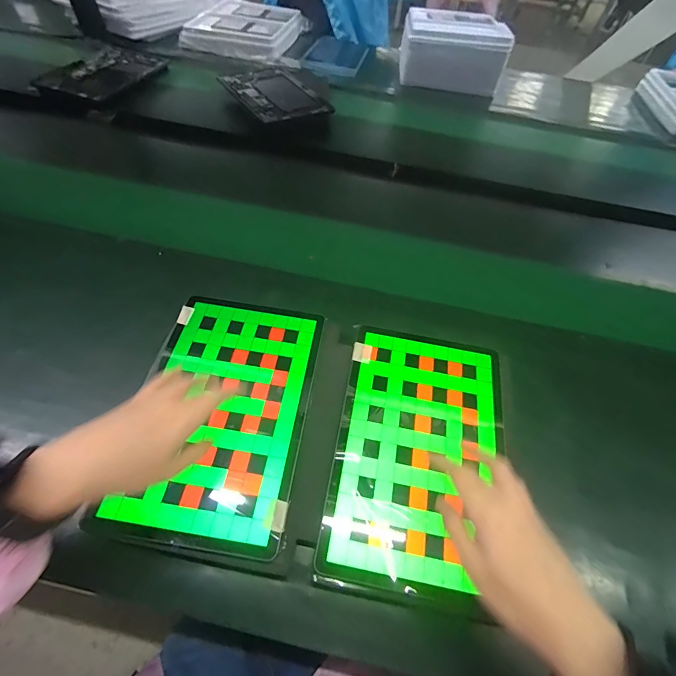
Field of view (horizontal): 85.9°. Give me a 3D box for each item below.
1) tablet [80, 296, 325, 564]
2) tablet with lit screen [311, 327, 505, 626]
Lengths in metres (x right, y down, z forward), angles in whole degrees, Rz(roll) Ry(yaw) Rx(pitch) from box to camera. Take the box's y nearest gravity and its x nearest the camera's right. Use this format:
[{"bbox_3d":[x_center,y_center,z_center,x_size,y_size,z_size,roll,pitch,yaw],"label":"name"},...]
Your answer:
[{"bbox_3d":[-0.113,0.068,0.369,0.163,0.012,0.253,9,55,1],"label":"tablet"},{"bbox_3d":[0.082,0.110,0.364,0.158,0.014,0.257,11,57,4],"label":"tablet with lit screen"}]

